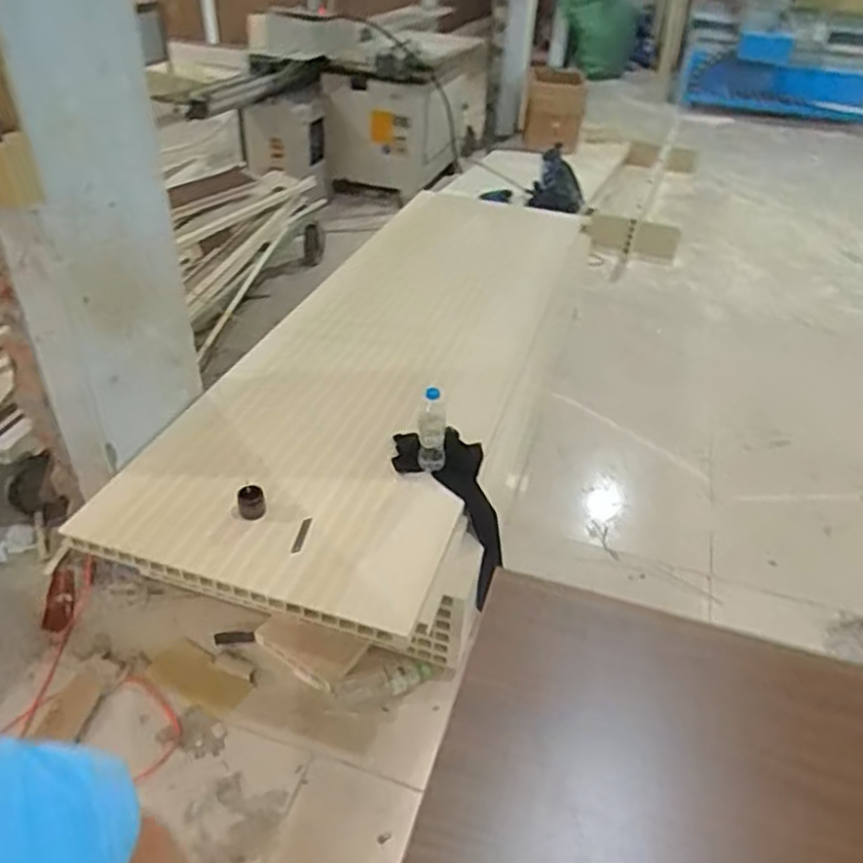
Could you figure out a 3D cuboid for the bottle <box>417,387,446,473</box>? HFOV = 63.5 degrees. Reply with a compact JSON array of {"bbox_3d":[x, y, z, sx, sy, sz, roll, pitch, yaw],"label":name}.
[{"bbox_3d":[0.003,-0.011,1.605,0.070,0.214,0.069,2,37,-2],"label":"bottle"}]

